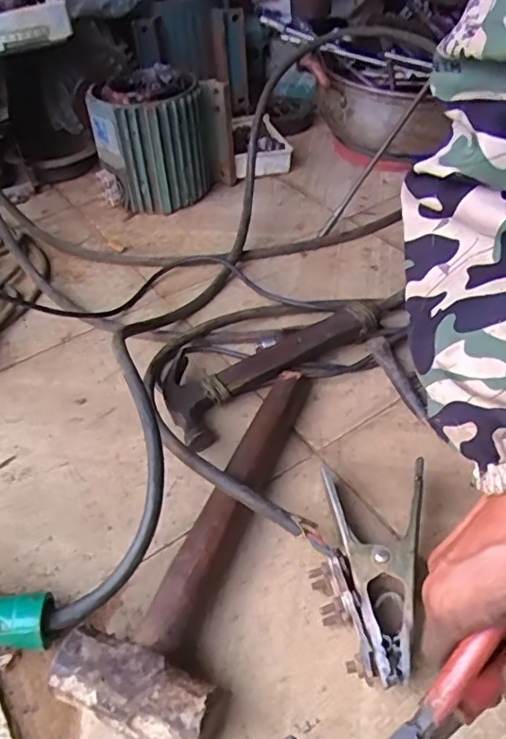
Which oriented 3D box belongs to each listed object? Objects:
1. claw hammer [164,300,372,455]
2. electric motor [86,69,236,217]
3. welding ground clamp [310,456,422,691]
[{"bbox_3d":[0.011,-0.018,0.577,0.238,0.045,0.100,-29,49,-23],"label":"claw hammer"},{"bbox_3d":[-0.130,-0.341,0.837,0.193,0.161,0.161,-3,44,2],"label":"electric motor"},{"bbox_3d":[0.084,0.142,0.418,0.078,0.038,0.166,7,45,12],"label":"welding ground clamp"}]

